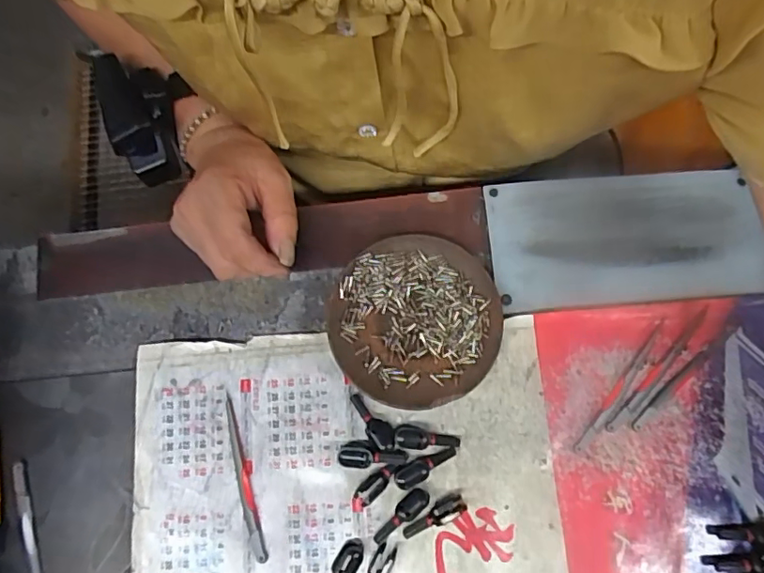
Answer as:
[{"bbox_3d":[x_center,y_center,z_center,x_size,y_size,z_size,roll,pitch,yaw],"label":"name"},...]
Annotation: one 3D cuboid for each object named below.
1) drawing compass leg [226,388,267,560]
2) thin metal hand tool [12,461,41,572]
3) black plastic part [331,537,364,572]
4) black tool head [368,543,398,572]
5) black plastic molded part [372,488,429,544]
[{"bbox_3d":[-0.091,0.124,0.363,0.010,0.004,0.105,-14,77,-2],"label":"drawing compass leg"},{"bbox_3d":[-0.224,0.167,0.355,0.007,0.005,0.109,-18,77,-2],"label":"thin metal hand tool"},{"bbox_3d":[-0.026,0.180,0.346,0.015,0.010,0.045,28,79,7],"label":"black plastic part"},{"bbox_3d":[-0.003,0.182,0.346,0.014,0.008,0.043,20,79,6],"label":"black tool head"},{"bbox_3d":[0.012,0.146,0.352,0.043,0.010,0.015,-39,79,-7],"label":"black plastic molded part"}]

